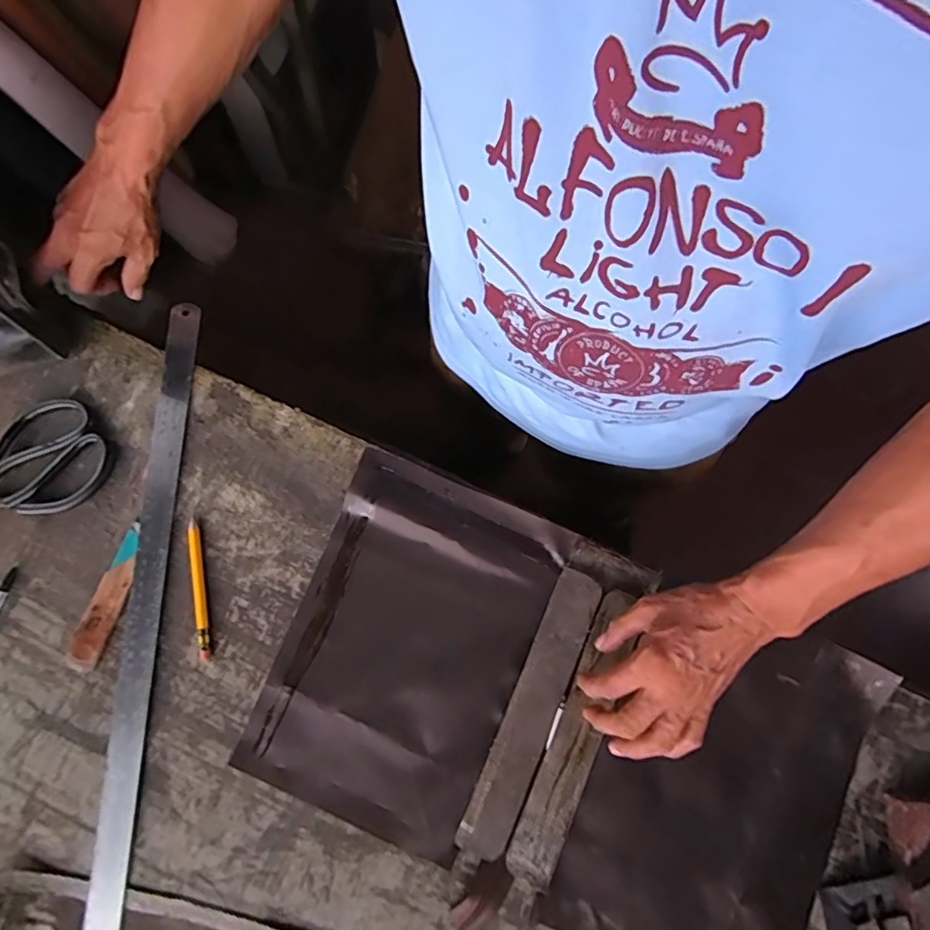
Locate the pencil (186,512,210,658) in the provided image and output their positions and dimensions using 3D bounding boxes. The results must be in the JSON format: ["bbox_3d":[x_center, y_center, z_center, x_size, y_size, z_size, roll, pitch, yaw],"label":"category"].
[{"bbox_3d":[-0.233,0.106,0.493,0.012,0.008,0.120,-11,79,-1],"label":"pencil"}]

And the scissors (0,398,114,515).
[{"bbox_3d":[-0.423,0.016,0.513,0.196,0.016,0.100,-28,80,-4],"label":"scissors"}]

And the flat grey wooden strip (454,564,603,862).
[{"bbox_3d":[0.057,0.206,0.479,0.040,0.006,0.238,23,80,6],"label":"flat grey wooden strip"}]

